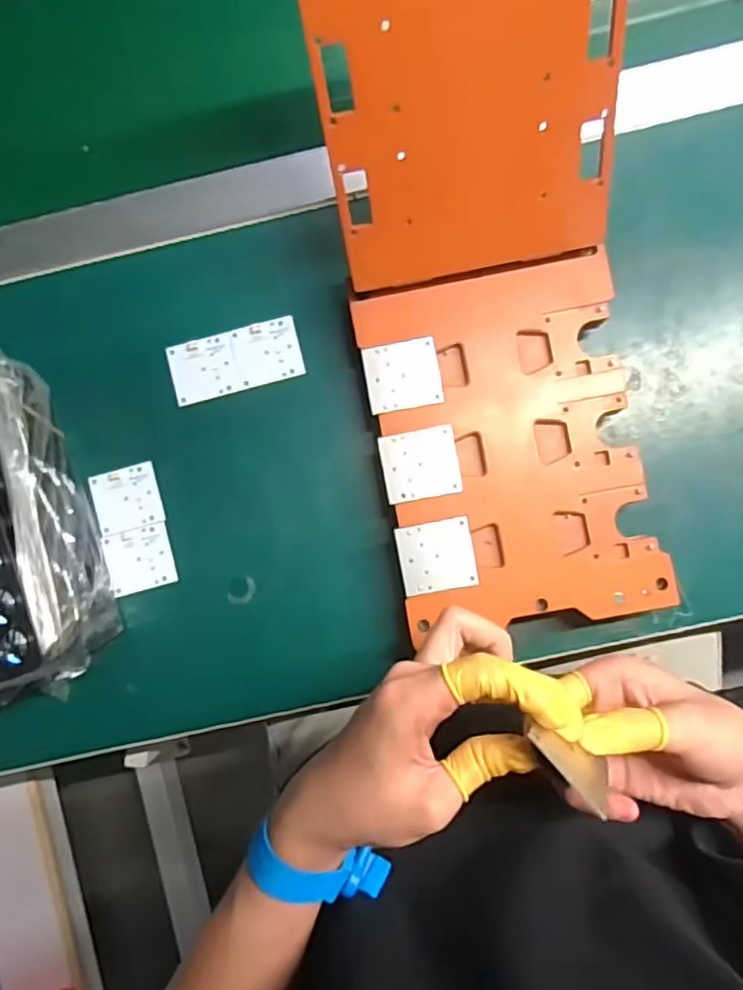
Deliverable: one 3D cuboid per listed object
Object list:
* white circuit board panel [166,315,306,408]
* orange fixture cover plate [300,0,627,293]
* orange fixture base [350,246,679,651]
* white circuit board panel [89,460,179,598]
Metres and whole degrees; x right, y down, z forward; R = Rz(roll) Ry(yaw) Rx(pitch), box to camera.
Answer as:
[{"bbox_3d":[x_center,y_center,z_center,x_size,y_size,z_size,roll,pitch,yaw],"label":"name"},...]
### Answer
[{"bbox_3d":[-0.098,-0.097,0.455,0.094,0.004,0.044,-14,88,3],"label":"white circuit board panel"},{"bbox_3d":[0.049,-0.224,0.317,0.156,0.228,0.006,-10,44,3],"label":"orange fixture cover plate"},{"bbox_3d":[0.092,-0.031,0.425,0.164,0.037,0.229,-11,88,3],"label":"orange fixture base"},{"bbox_3d":[-0.172,0.024,0.453,0.048,0.005,0.089,-15,88,2],"label":"white circuit board panel"}]

